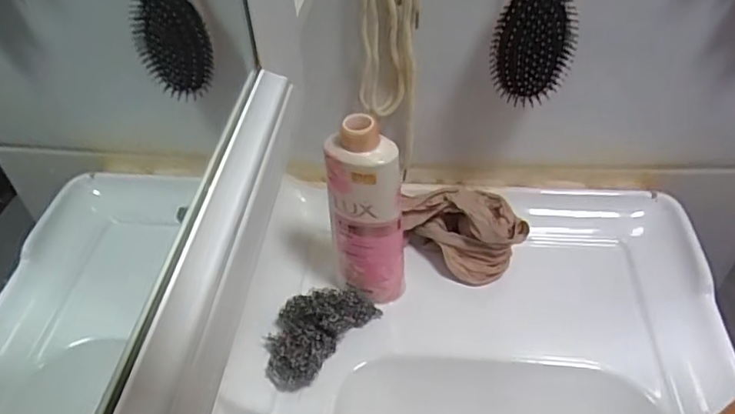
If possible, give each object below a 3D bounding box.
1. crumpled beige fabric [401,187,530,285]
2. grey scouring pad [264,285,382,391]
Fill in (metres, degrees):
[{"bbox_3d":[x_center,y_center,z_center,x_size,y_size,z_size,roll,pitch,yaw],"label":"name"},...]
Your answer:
[{"bbox_3d":[0.092,0.027,0.585,0.119,0.071,0.076,-4,44,-1],"label":"crumpled beige fabric"},{"bbox_3d":[-0.050,0.112,0.537,0.068,0.038,0.114,27,51,28],"label":"grey scouring pad"}]

